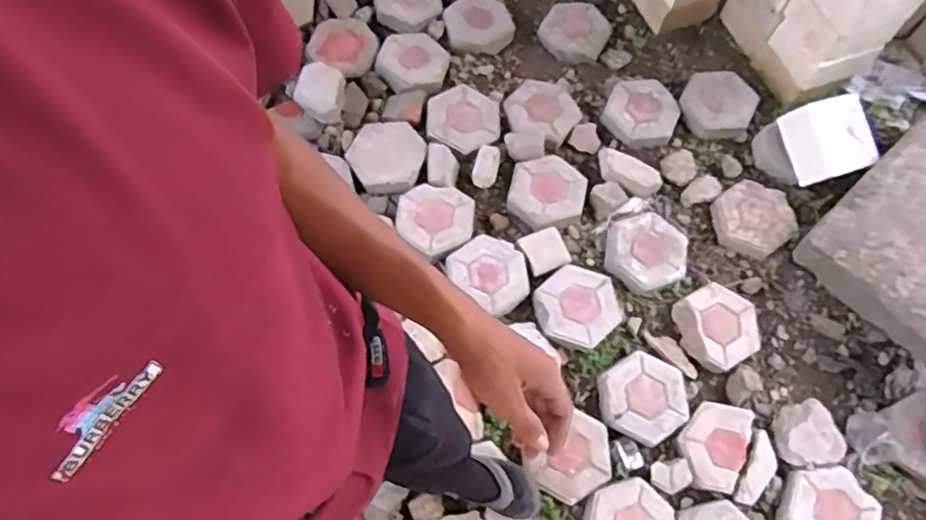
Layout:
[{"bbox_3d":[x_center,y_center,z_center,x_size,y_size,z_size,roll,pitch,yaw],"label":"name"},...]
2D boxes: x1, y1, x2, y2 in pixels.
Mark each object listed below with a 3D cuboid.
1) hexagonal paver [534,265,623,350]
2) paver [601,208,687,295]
[{"bbox_3d":[0.291,0.116,1.587,0.219,0.049,0.203,-39,75,-16],"label":"hexagonal paver"},{"bbox_3d":[0.481,-0.026,1.632,0.213,0.048,0.216,-35,74,-15],"label":"paver"}]

